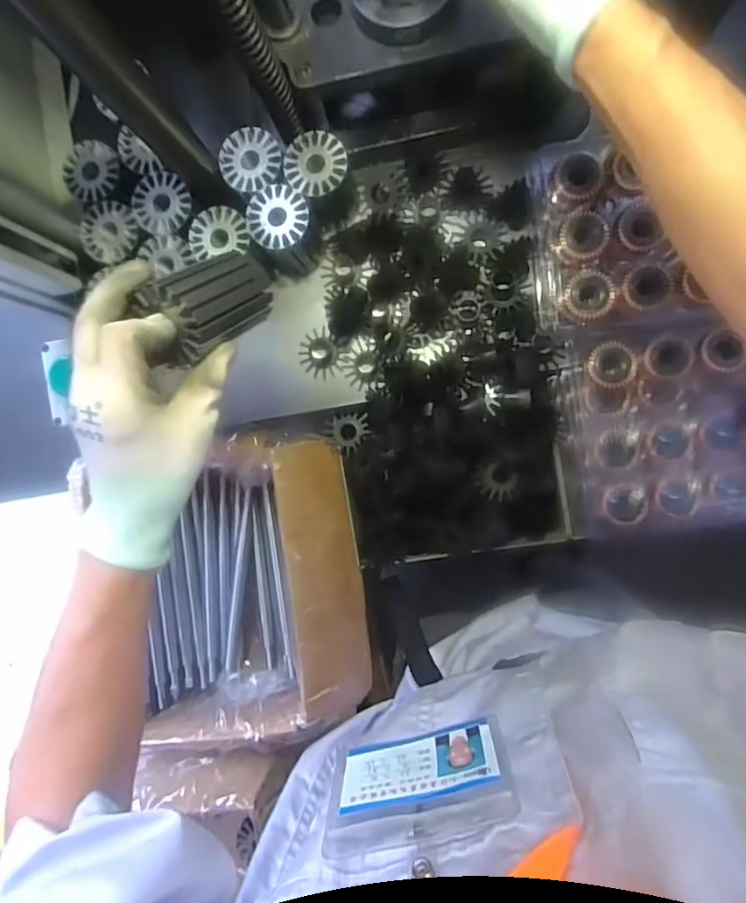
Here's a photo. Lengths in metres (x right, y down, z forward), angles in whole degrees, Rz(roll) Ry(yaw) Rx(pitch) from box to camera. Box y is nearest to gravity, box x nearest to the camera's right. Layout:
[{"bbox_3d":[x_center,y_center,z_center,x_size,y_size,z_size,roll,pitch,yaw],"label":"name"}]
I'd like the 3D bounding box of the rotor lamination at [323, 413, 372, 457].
[{"bbox_3d":[-0.026,-0.016,0.595,0.047,0.005,0.040,-7,91,8],"label":"rotor lamination"}]

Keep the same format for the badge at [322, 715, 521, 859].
[{"bbox_3d":[0.027,0.182,0.324,0.098,0.079,0.014,-16,103,8],"label":"badge"}]

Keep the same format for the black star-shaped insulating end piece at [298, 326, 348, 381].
[{"bbox_3d":[-0.049,-0.094,0.568,0.043,0.007,0.042,37,96,5],"label":"black star-shaped insulating end piece"}]

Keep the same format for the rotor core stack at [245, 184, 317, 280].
[{"bbox_3d":[-0.075,-0.193,0.531,0.055,0.079,0.063,-7,91,8],"label":"rotor core stack"}]

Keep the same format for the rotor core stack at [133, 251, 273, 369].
[{"bbox_3d":[-0.103,-0.096,0.381,0.047,0.098,0.053,29,127,6],"label":"rotor core stack"}]

